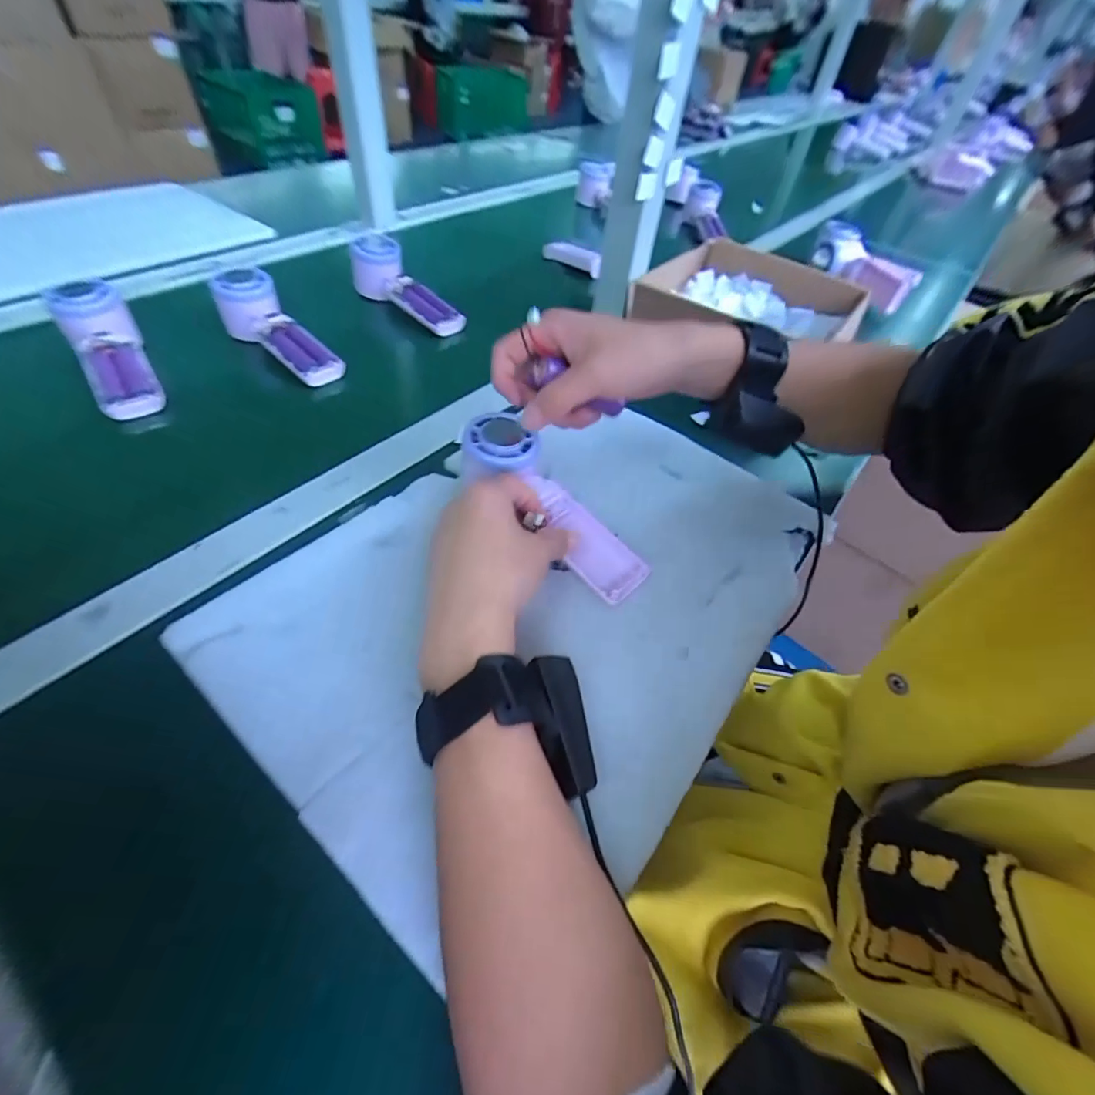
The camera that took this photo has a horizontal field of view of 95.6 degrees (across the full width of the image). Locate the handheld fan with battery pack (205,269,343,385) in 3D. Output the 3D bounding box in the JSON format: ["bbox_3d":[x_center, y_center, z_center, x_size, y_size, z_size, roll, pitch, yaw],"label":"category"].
[{"bbox_3d":[-0.271,-0.218,0.507,0.161,0.044,0.055,42,59,8],"label":"handheld fan with battery pack"}]

